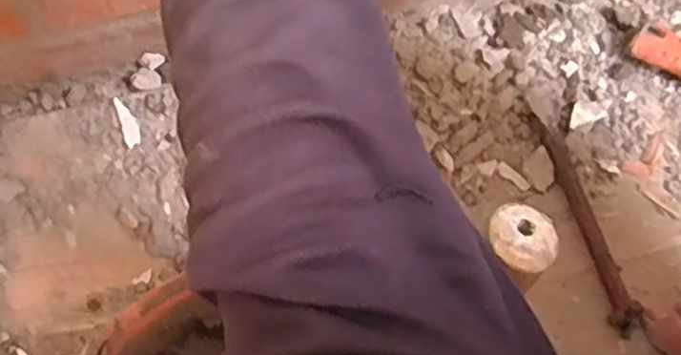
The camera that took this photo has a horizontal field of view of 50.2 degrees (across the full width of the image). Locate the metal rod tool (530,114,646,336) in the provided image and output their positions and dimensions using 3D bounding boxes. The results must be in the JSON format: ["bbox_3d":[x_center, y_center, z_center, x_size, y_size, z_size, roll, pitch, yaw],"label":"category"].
[{"bbox_3d":[0.203,0.035,0.612,0.025,0.020,0.193,-20,74,-5],"label":"metal rod tool"}]

